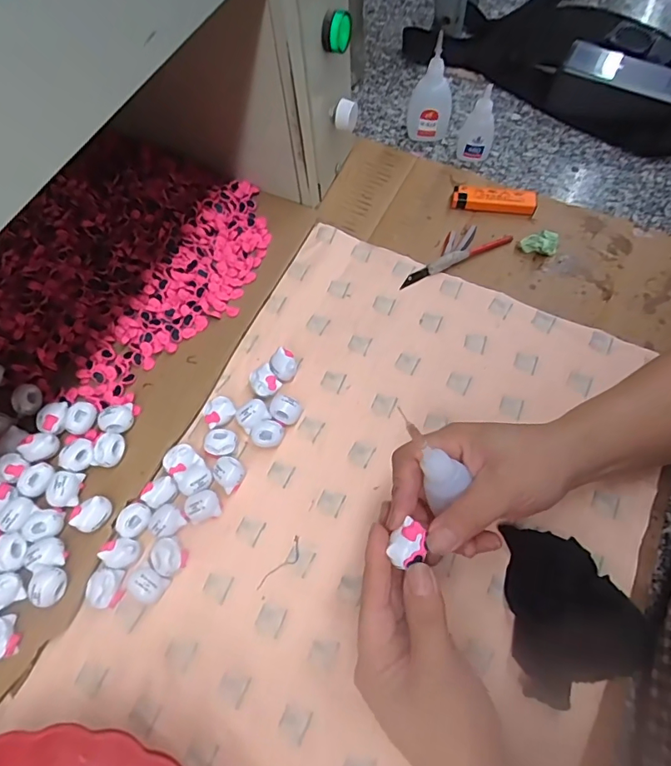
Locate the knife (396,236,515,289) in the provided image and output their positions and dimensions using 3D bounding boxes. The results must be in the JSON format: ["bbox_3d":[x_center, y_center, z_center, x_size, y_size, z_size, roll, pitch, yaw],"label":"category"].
[{"bbox_3d":[0.113,-0.119,0.452,0.116,0.012,0.014,-25,68,-7],"label":"knife"}]

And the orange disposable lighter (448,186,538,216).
[{"bbox_3d":[0.157,-0.180,0.479,0.079,0.018,0.024,9,65,6],"label":"orange disposable lighter"}]

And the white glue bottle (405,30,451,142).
[{"bbox_3d":[0.099,-0.303,0.496,0.042,0.105,0.032,2,68,4],"label":"white glue bottle"}]

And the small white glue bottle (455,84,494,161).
[{"bbox_3d":[0.148,-0.266,0.492,0.034,0.072,0.031,11,69,8],"label":"small white glue bottle"}]

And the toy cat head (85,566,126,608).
[{"bbox_3d":[-0.157,0.140,0.331,0.020,0.019,0.025,10,69,8],"label":"toy cat head"}]

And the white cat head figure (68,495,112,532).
[{"bbox_3d":[-0.169,0.091,0.337,0.020,0.016,0.024,20,70,11],"label":"white cat head figure"}]

